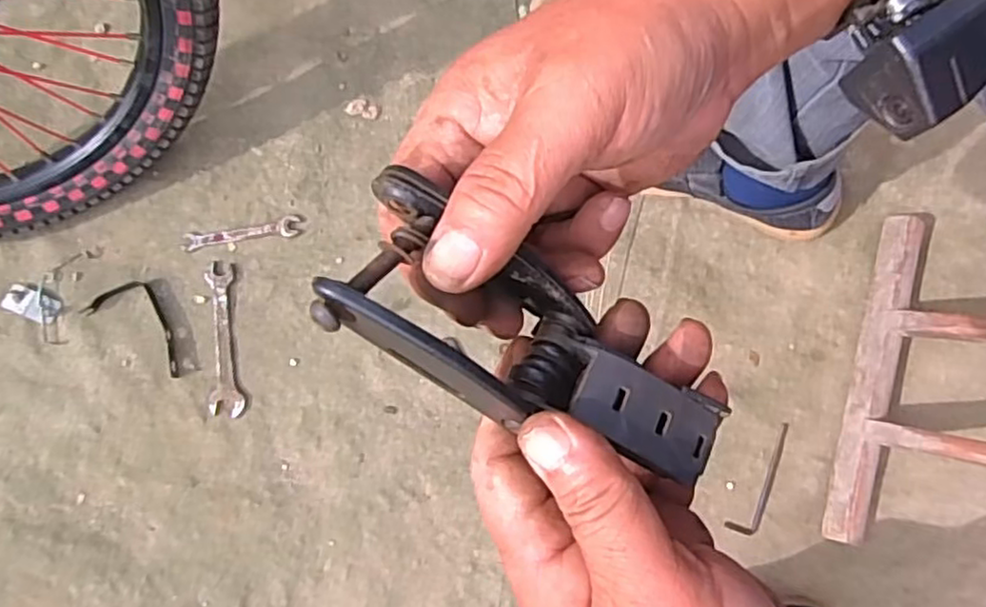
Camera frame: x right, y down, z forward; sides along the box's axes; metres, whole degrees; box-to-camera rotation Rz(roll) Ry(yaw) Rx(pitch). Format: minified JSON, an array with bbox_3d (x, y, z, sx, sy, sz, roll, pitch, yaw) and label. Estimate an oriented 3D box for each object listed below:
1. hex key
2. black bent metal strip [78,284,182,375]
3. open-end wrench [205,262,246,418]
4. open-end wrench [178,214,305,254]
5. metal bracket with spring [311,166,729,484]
[{"bbox_3d":[0.265,0.171,0.671,0.026,0.005,0.116,29,81,6],"label":"hex key"},{"bbox_3d":[-0.341,0.017,0.676,0.112,0.016,0.057,33,82,7],"label":"black bent metal strip"},{"bbox_3d":[-0.264,0.034,0.678,0.032,0.004,0.151,-5,79,-2],"label":"open-end wrench"},{"bbox_3d":[-0.255,-0.072,0.697,0.117,0.004,0.023,-8,79,0],"label":"open-end wrench"},{"bbox_3d":[0.012,0.010,0.212,0.128,0.036,0.052,27,80,-23],"label":"metal bracket with spring"}]

